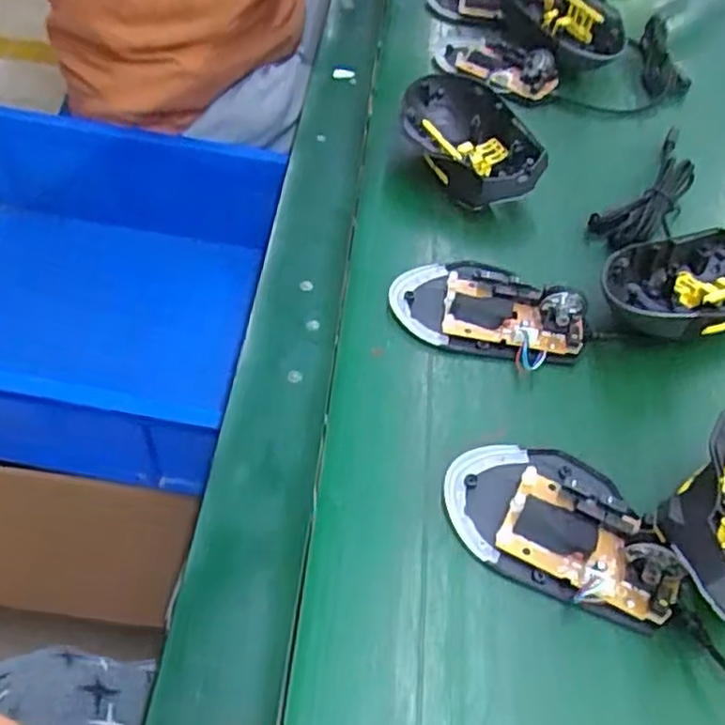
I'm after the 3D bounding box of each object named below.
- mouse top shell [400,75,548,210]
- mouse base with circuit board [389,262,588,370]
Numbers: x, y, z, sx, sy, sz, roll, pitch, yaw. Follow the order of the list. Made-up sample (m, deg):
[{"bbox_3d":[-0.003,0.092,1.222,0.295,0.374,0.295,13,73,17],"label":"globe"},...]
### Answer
[{"bbox_3d":[0.070,-0.148,0.496,0.074,0.045,0.122,-24,56,-26],"label":"mouse top shell"},{"bbox_3d":[0.073,-0.034,0.409,0.108,0.031,0.059,20,50,10],"label":"mouse base with circuit board"}]

